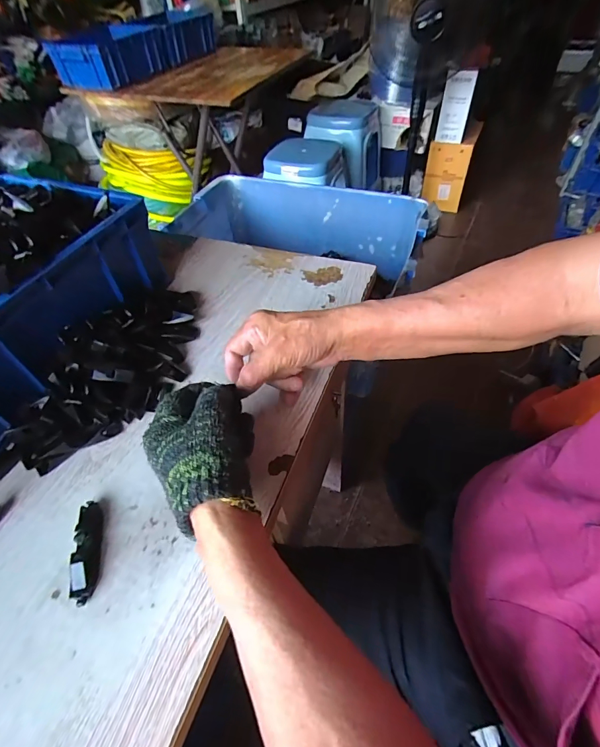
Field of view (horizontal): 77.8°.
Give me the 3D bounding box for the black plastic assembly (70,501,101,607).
[{"bbox_3d":[-0.182,0.148,0.316,0.017,0.017,0.081,-12,50,-6],"label":"black plastic assembly"}]

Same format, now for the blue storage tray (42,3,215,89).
[{"bbox_3d":[-0.551,-1.165,1.321,0.225,0.140,0.597,21,54,20],"label":"blue storage tray"}]

